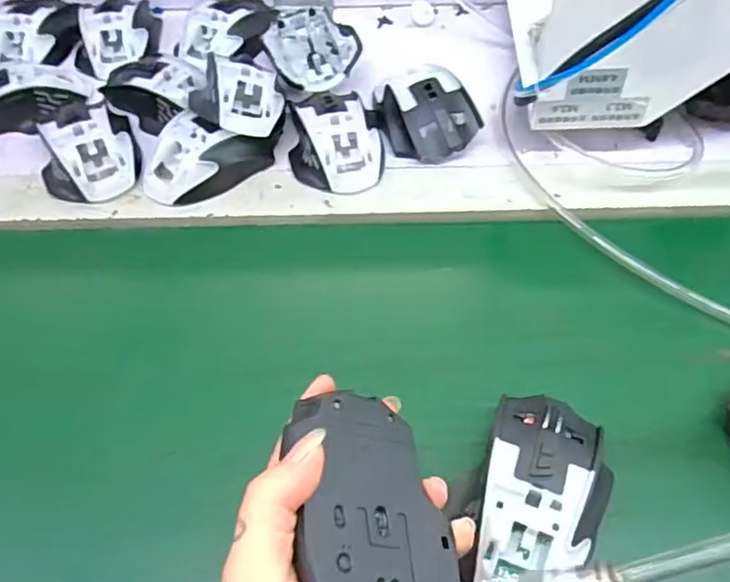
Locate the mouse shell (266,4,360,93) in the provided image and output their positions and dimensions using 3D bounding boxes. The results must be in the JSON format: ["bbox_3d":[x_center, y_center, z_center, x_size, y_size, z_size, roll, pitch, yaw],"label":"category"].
[{"bbox_3d":[-0.050,-0.219,0.556,0.069,0.034,0.112,-17,59,-11],"label":"mouse shell"}]

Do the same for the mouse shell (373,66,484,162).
[{"bbox_3d":[0.049,-0.148,0.509,0.073,0.036,0.094,-12,58,-8],"label":"mouse shell"}]

